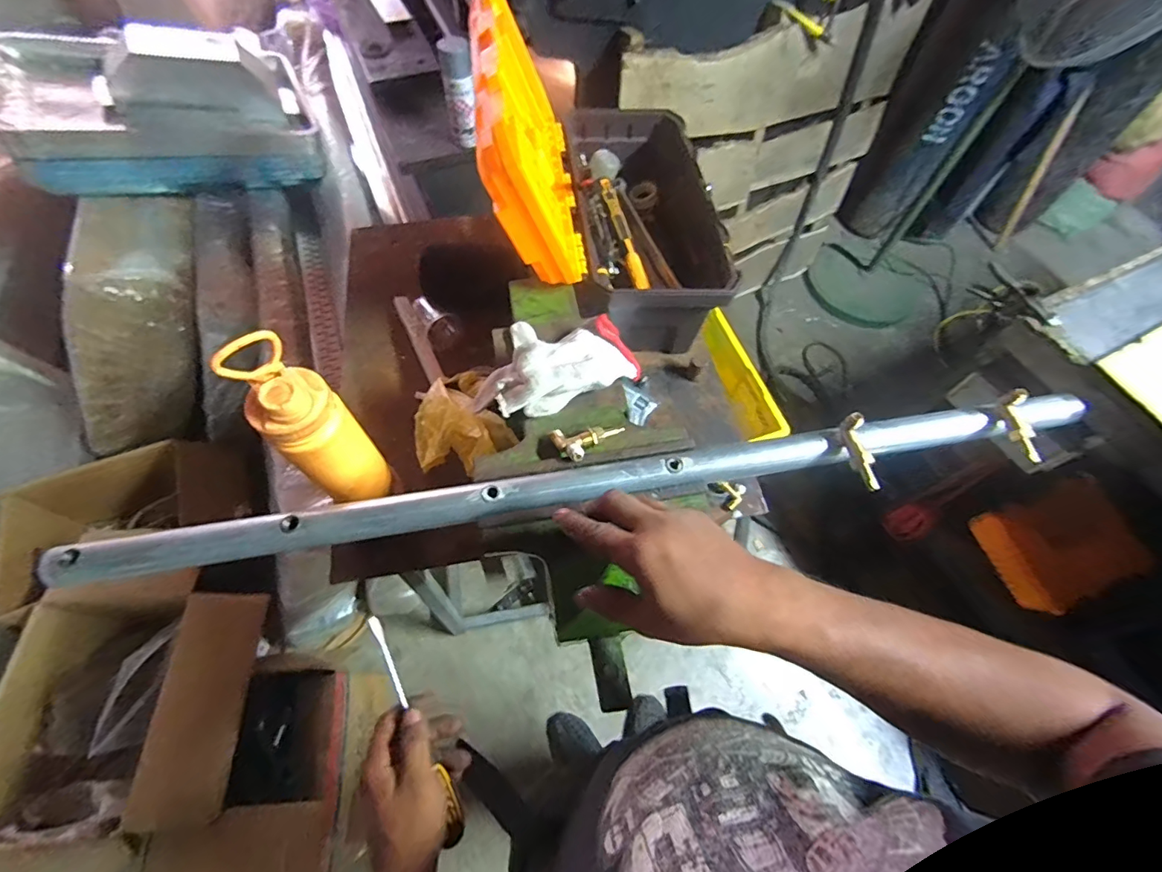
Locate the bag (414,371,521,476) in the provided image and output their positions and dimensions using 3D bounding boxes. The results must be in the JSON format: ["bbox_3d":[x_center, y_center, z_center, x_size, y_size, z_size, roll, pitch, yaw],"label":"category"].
[{"bbox_3d":[-0.167,-0.023,0.668,0.128,0.055,0.175,-20,65,-13],"label":"bag"}]

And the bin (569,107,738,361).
[{"bbox_3d":[0.089,-0.339,0.804,0.196,0.146,0.426,-5,62,-6],"label":"bin"}]

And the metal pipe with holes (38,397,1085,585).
[{"bbox_3d":[0.024,0.038,0.421,0.835,0.023,0.031,-8,63,-5],"label":"metal pipe with holes"}]

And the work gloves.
[{"bbox_3d":[-0.037,-0.083,0.546,0.179,0.052,0.128,-30,67,-18],"label":"work gloves"}]

